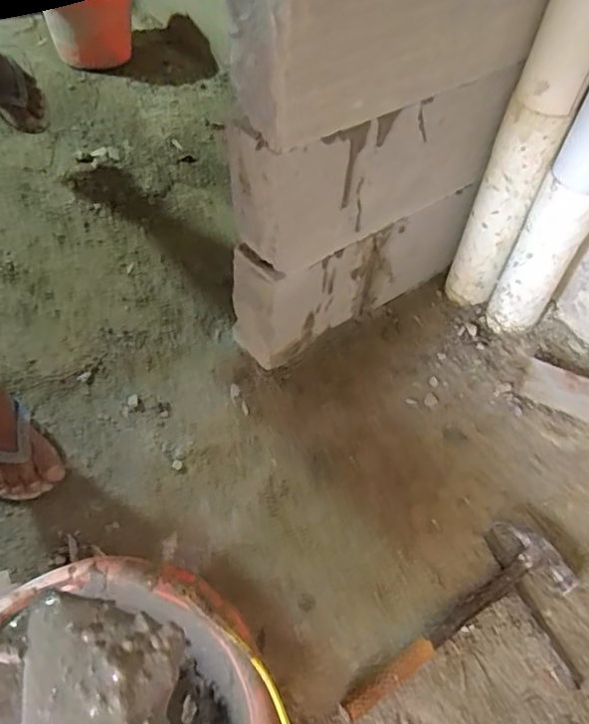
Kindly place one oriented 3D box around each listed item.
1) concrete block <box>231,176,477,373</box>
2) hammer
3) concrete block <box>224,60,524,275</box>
[{"bbox_3d":[0.096,-0.158,0.950,0.413,0.203,0.099,-28,60,-24],"label":"concrete block"},{"bbox_3d":[0.192,0.310,0.695,0.339,0.033,0.106,-23,58,-21],"label":"hammer"},{"bbox_3d":[0.114,-0.280,0.788,0.415,0.187,0.086,-28,60,-24],"label":"concrete block"}]

